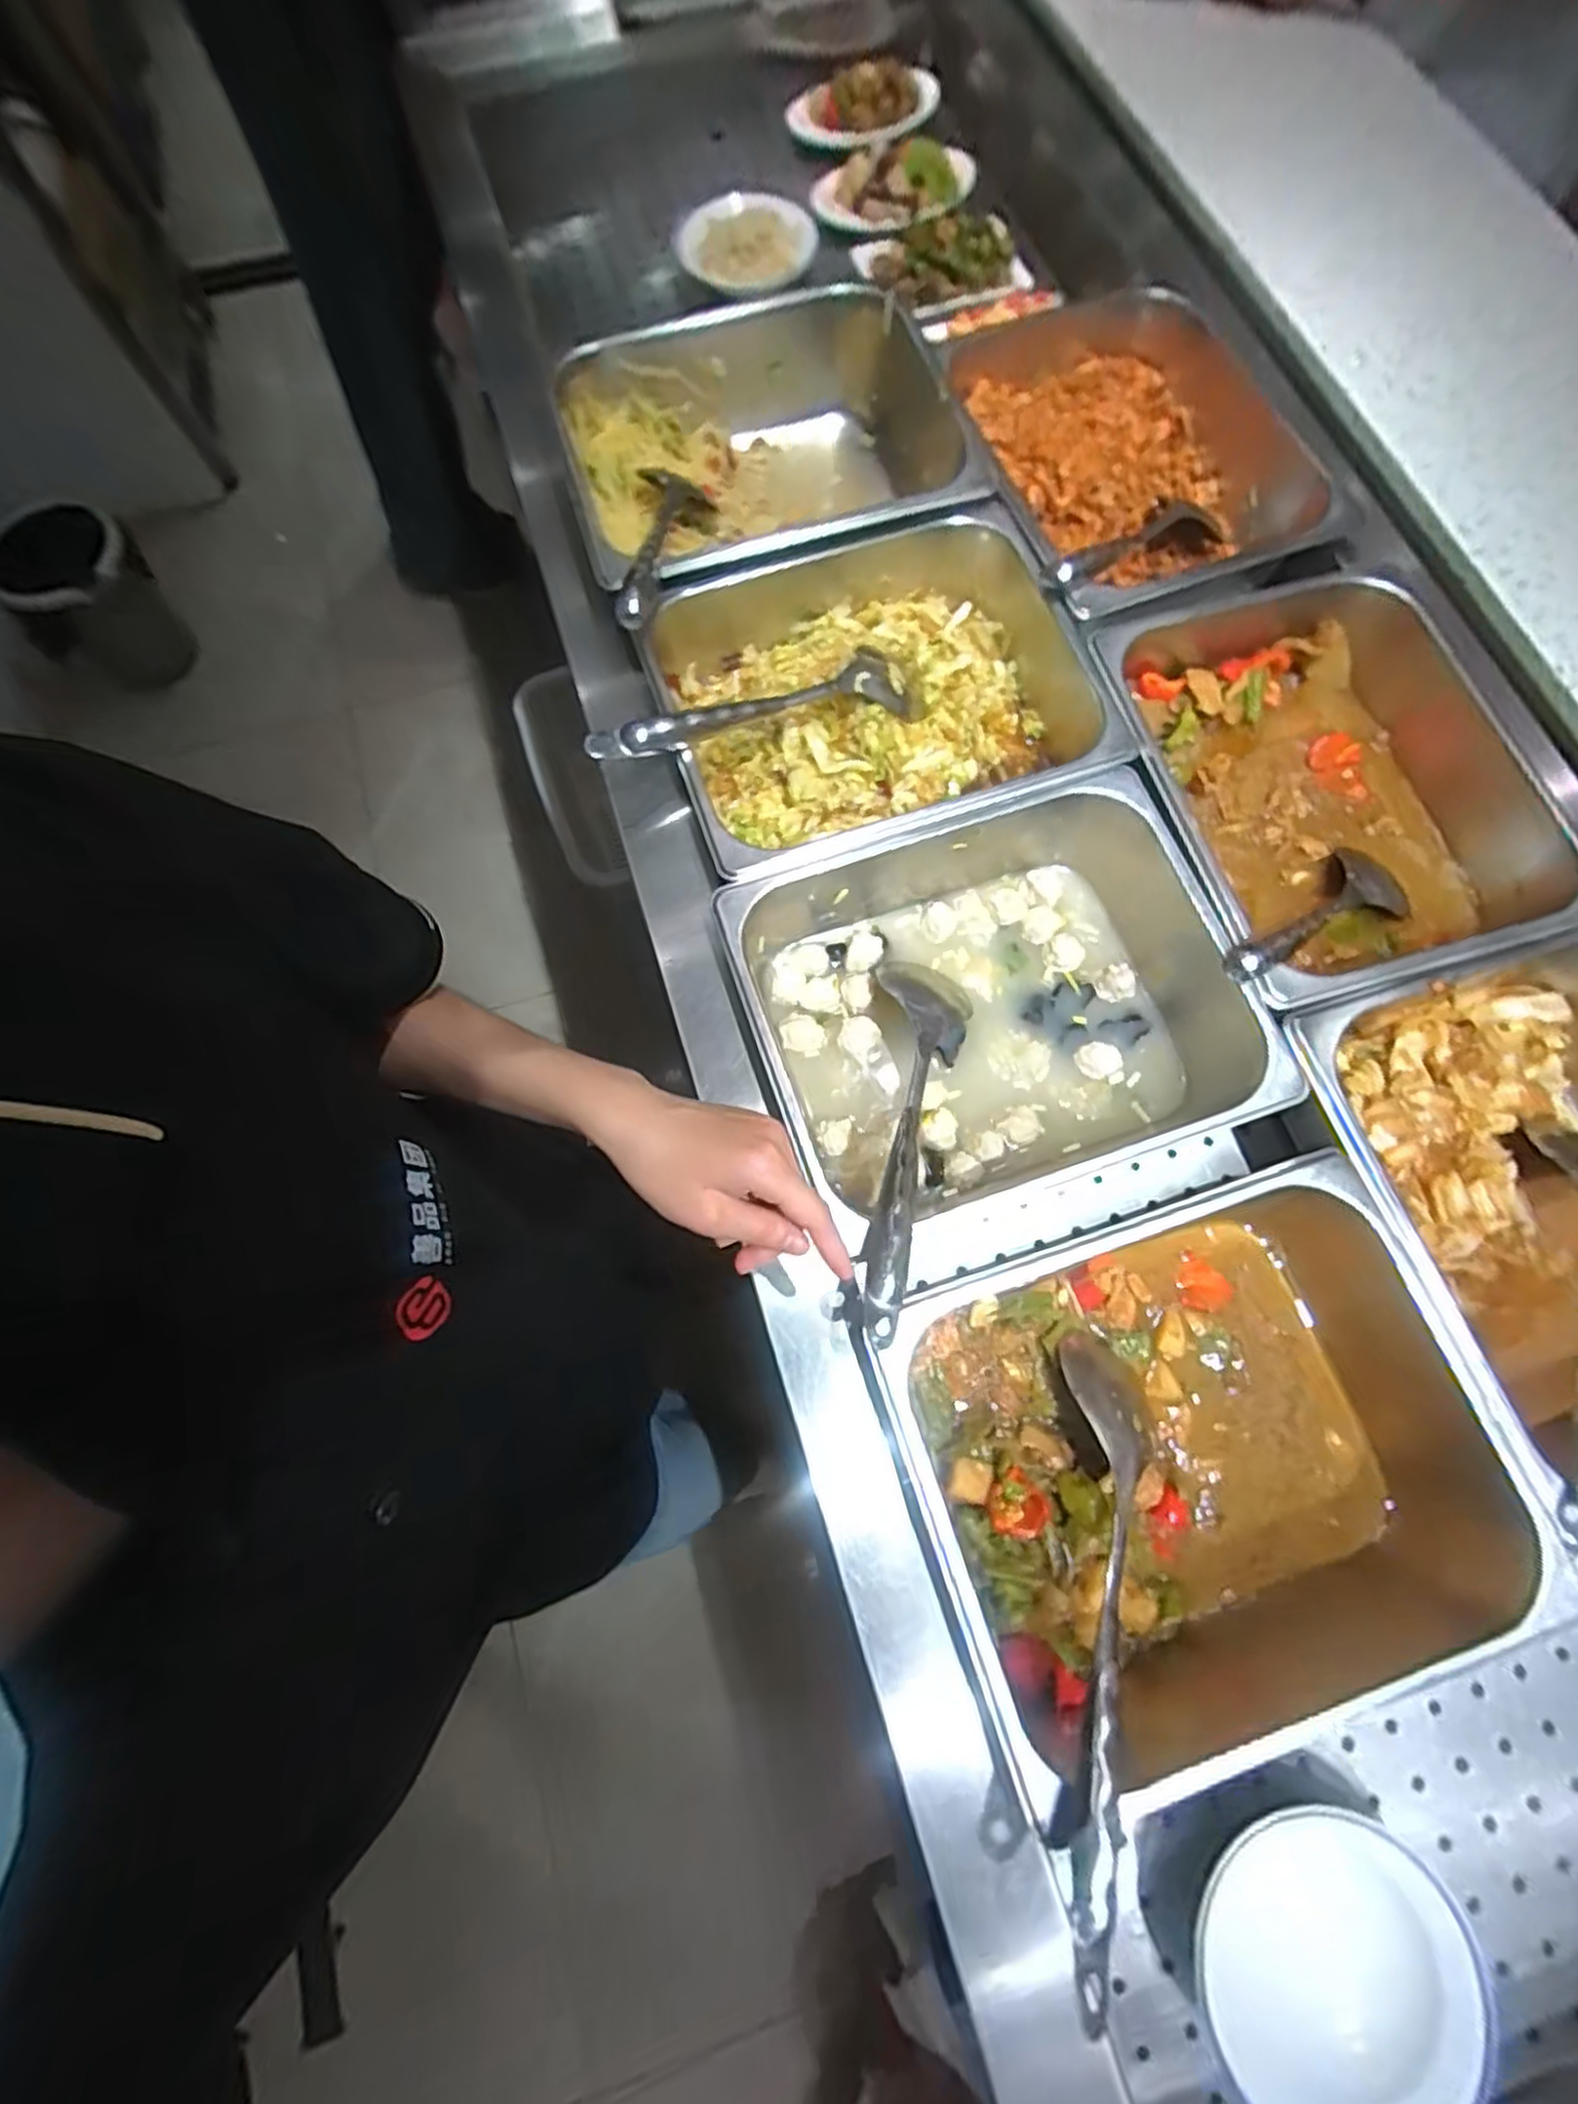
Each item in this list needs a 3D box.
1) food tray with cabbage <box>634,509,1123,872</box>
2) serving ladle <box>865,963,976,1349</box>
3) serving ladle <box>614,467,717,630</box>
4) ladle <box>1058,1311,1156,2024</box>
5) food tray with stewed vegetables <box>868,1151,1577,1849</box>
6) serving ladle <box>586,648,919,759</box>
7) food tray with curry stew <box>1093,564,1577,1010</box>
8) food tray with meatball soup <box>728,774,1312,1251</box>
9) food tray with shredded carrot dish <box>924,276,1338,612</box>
[{"bbox_3d":[0.072,-0.275,0.608,0.328,0.087,0.271,-17,74,-4],"label":"food tray with cabbage"},{"bbox_3d":[0.075,0.048,0.496,0.067,0.047,0.286,13,50,5],"label":"serving ladle"},{"bbox_3d":[-0.106,-0.403,0.601,0.056,0.037,0.276,3,53,2],"label":"serving ladle"},{"bbox_3d":[0.170,0.301,0.414,0.053,0.029,0.297,17,53,6],"label":"ladle"},{"bbox_3d":[0.237,0.234,0.463,0.314,0.107,0.257,-18,74,-4],"label":"food tray with stewed vegetables"},{"bbox_3d":[-0.018,-0.262,0.580,0.280,0.037,0.052,-22,74,-20],"label":"serving ladle"},{"bbox_3d":[0.397,-0.200,0.576,0.279,0.090,0.326,-14,74,-3],"label":"food tray with curry stew"},{"bbox_3d":[0.140,-0.032,0.539,0.325,0.096,0.264,-19,74,-4],"label":"food tray with meatball soup"},{"bbox_3d":[0.298,-0.519,0.680,0.285,0.096,0.326,-17,74,-4],"label":"food tray with shredded carrot dish"}]

